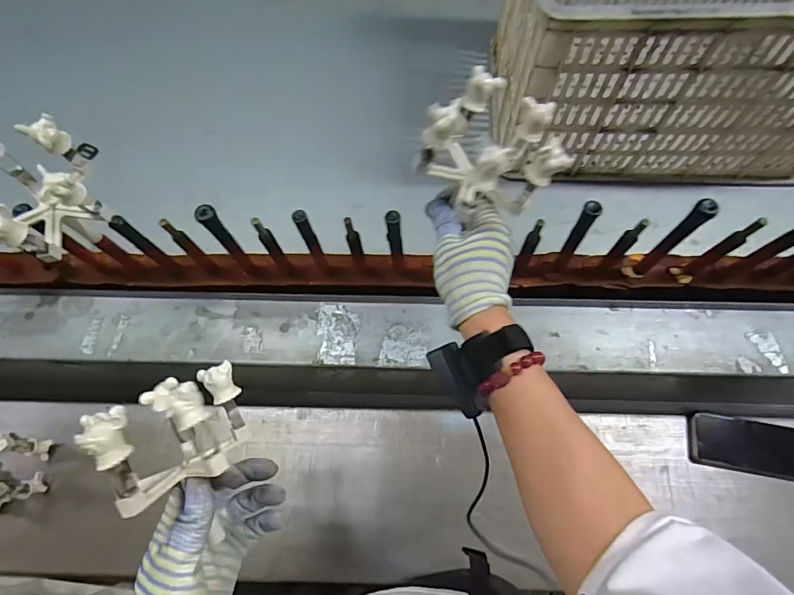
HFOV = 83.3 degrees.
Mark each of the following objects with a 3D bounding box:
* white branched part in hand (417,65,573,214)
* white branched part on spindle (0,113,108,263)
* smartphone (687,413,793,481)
[{"bbox_3d":[0.090,-0.130,0.388,0.108,0.092,0.112,31,71,16],"label":"white branched part in hand"},{"bbox_3d":[-0.336,-0.086,0.435,0.102,0.128,0.116,4,66,5],"label":"white branched part on spindle"},{"bbox_3d":[0.547,0.231,0.693,0.167,0.016,0.078,9,80,5],"label":"smartphone"}]

